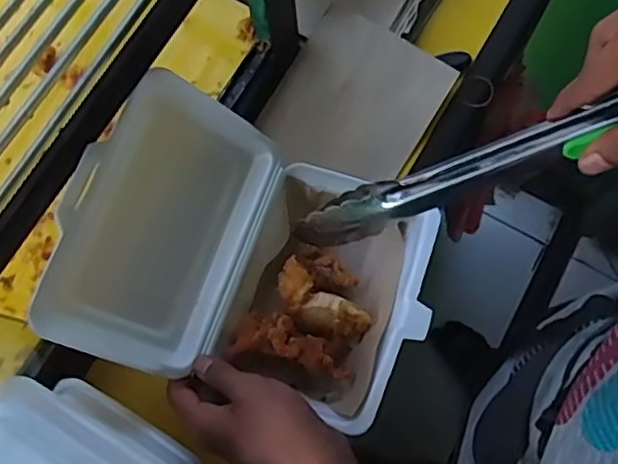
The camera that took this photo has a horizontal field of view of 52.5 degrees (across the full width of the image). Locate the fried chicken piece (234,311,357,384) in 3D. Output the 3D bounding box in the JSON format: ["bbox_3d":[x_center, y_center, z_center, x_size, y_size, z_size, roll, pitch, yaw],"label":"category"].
[{"bbox_3d":[-0.010,0.081,0.464,0.090,0.023,0.032,15,75,6],"label":"fried chicken piece"}]

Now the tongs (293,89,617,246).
[{"bbox_3d":[0.087,-0.037,0.384,0.223,0.045,0.032,-22,74,31],"label":"tongs"}]

